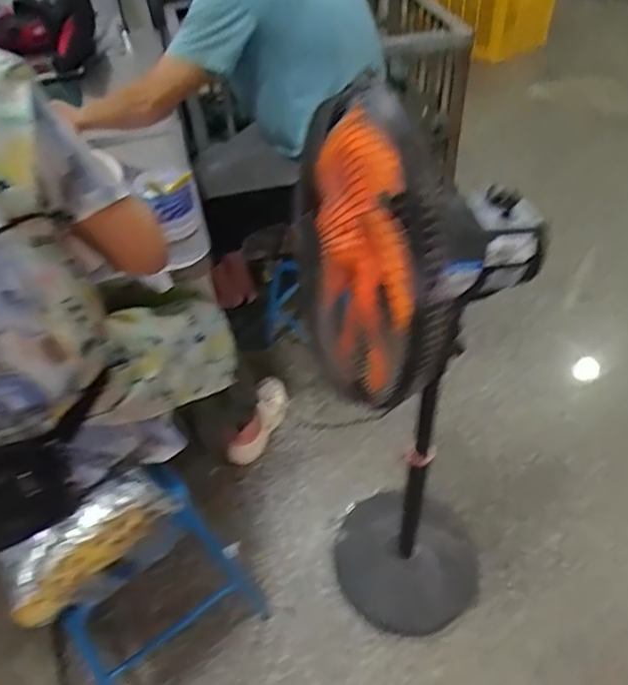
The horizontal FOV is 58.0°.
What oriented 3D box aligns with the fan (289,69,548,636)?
[{"bbox_3d":[0.168,0.152,0.907,0.286,1.123,0.302,-11,49,-4],"label":"fan"}]

